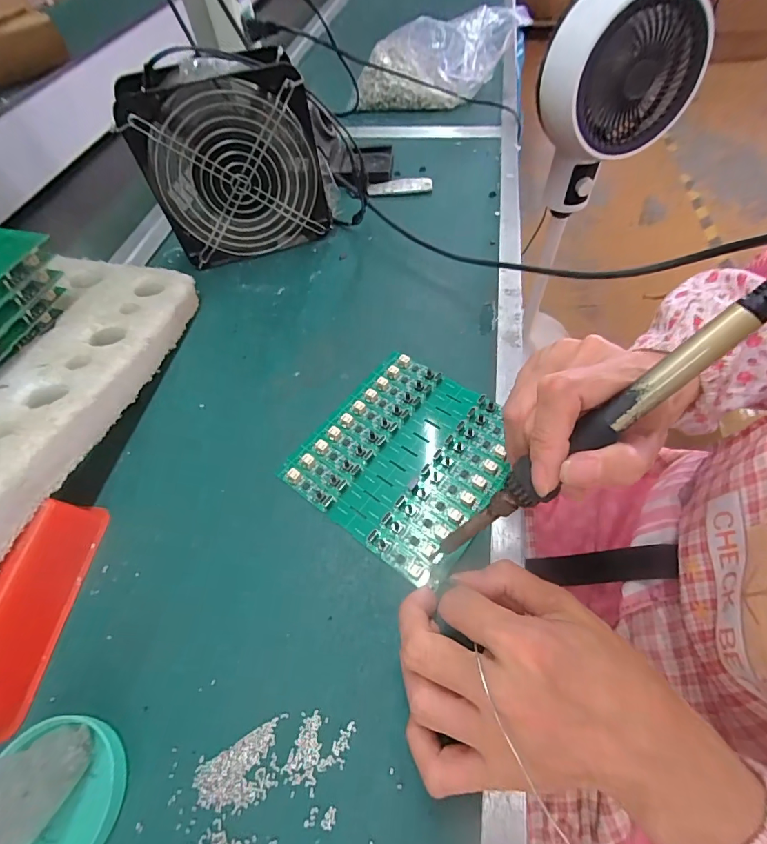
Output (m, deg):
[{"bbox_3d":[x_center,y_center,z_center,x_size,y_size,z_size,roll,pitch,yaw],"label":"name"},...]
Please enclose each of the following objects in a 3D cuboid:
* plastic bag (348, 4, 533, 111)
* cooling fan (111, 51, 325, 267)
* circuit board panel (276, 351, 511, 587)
[{"bbox_3d":[0.066,-0.487,0.579,0.216,0.104,0.117,16,59,15],"label":"plastic bag"},{"bbox_3d":[-0.138,-0.241,0.392,0.145,0.158,0.057,-19,57,-8],"label":"cooling fan"},{"bbox_3d":[0.016,0.019,0.293,0.132,0.010,0.135,32,63,23],"label":"circuit board panel"}]

